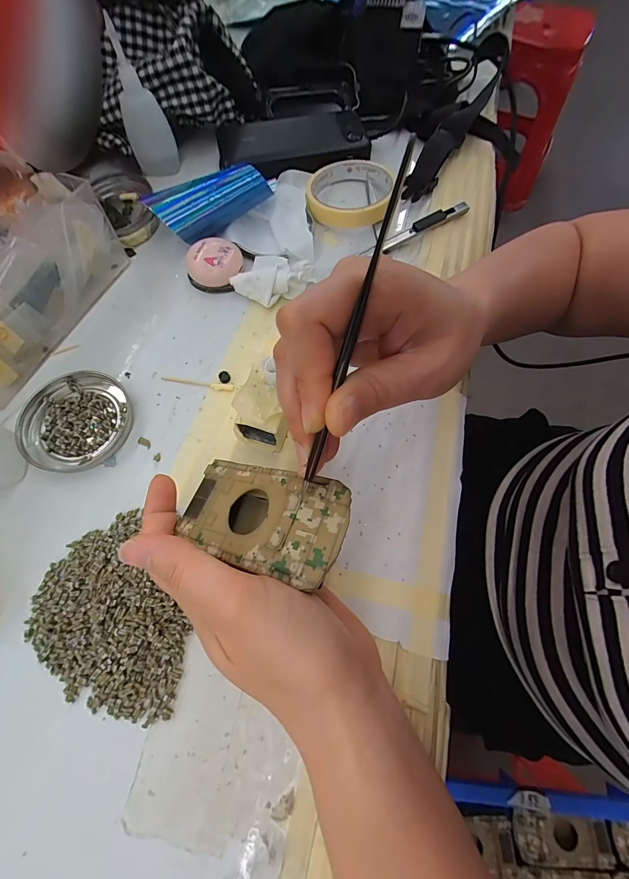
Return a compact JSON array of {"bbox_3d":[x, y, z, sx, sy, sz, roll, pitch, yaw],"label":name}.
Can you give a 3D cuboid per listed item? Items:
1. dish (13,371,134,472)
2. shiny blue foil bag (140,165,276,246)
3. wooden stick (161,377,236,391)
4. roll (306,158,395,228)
[{"bbox_3d":[-0.179,-0.015,0.263,0.080,0.010,0.077,0,68,0],"label":"dish"},{"bbox_3d":[-0.090,-0.209,0.316,0.108,0.046,0.026,-18,69,-7],"label":"shiny blue foil bag"},{"bbox_3d":[-0.093,-0.044,0.279,0.059,0.004,0.006,9,68,4],"label":"wooden stick"},{"bbox_3d":[0.035,-0.248,0.347,0.081,0.017,0.087,0,68,0],"label":"roll"}]

